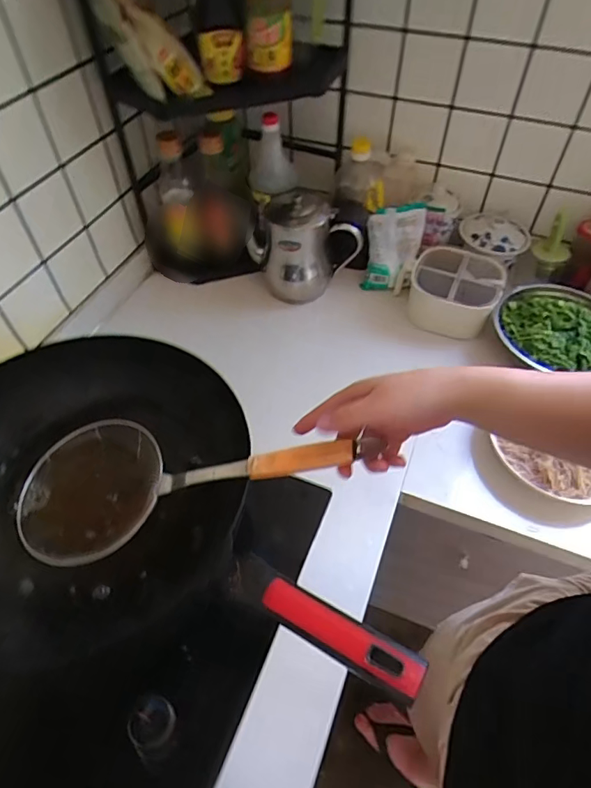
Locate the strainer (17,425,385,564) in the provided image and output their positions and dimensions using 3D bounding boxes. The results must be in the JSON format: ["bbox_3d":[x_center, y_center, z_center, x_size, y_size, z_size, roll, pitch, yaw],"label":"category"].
[{"bbox_3d":[-0.112,0.086,0.491,0.383,0.060,0.155,-11,48,23],"label":"strainer"}]

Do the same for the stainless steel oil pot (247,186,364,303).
[{"bbox_3d":[0.009,-0.263,0.836,0.164,0.162,0.126,-13,53,-11],"label":"stainless steel oil pot"}]

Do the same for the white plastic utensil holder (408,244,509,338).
[{"bbox_3d":[0.270,-0.172,0.818,0.144,0.080,0.143,10,53,7],"label":"white plastic utensil holder"}]

